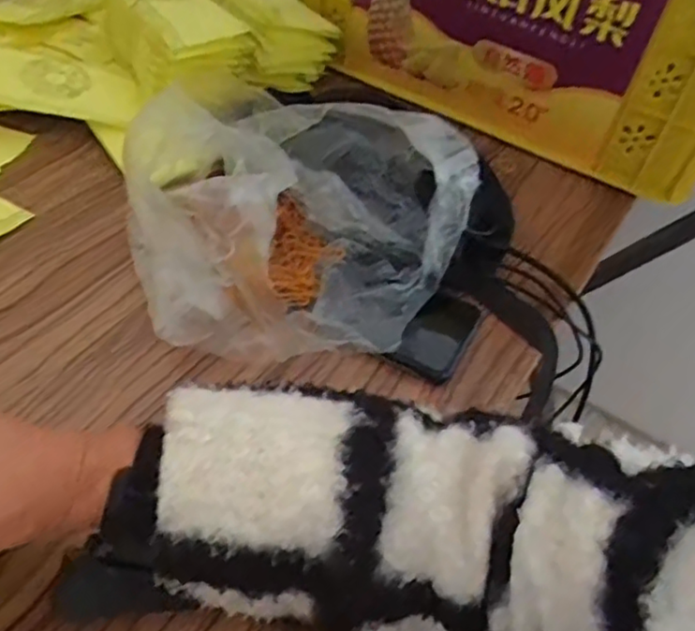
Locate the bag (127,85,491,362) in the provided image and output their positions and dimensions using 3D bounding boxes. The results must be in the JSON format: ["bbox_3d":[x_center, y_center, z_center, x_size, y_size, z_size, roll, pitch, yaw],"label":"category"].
[{"bbox_3d":[-0.046,-0.067,0.442,0.186,0.149,0.209,-16,50,-21],"label":"bag"}]

